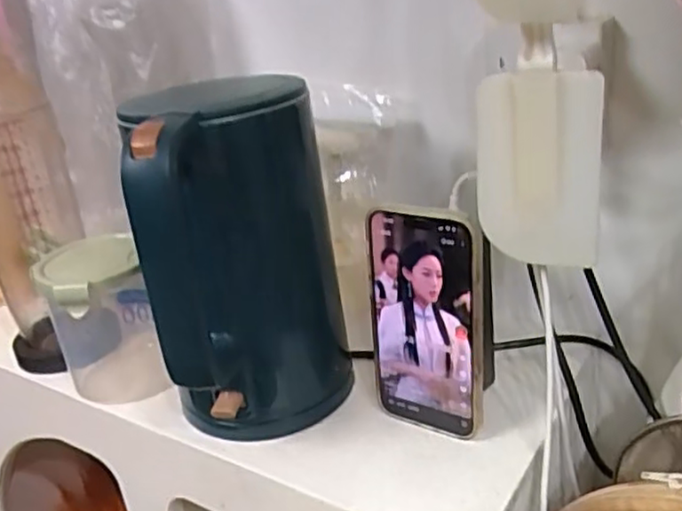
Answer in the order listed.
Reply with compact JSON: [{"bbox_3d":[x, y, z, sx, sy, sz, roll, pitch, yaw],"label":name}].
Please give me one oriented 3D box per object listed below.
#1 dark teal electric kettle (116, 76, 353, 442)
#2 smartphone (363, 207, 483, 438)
[{"bbox_3d":[-0.062,0.014,0.473,0.119,0.244,0.139,-9,24,-3],"label":"dark teal electric kettle"},{"bbox_3d":[0.057,0.047,0.462,0.082,0.163,0.011,9,25,34],"label":"smartphone"}]

